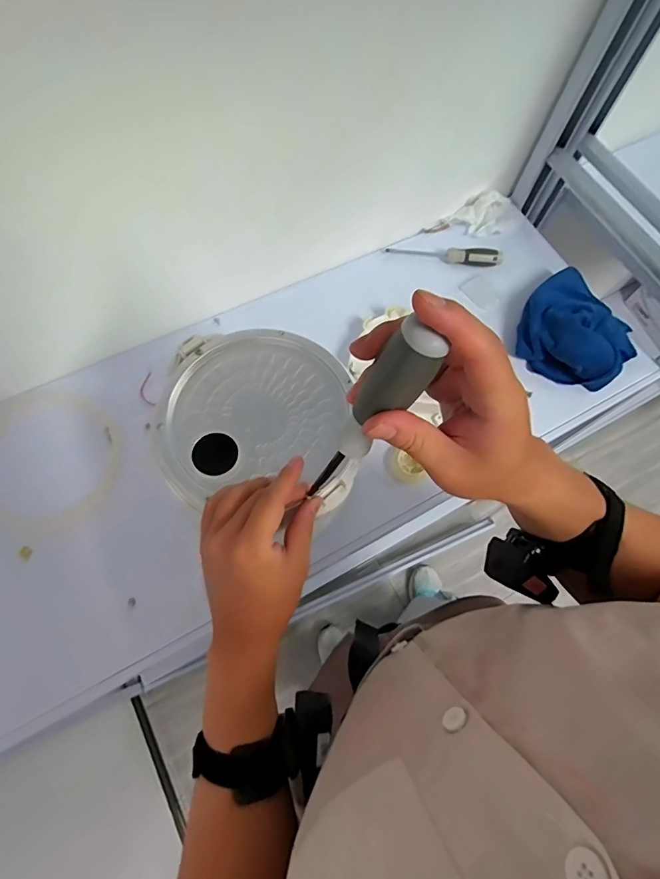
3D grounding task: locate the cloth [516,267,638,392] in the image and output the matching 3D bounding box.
[{"bbox_3d":[0.372,-0.165,0.689,0.170,0.071,0.173,-39,76,-16],"label":"cloth"}]

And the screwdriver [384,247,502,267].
[{"bbox_3d":[0.190,-0.304,0.753,0.189,0.021,0.035,6,69,-1],"label":"screwdriver"}]

